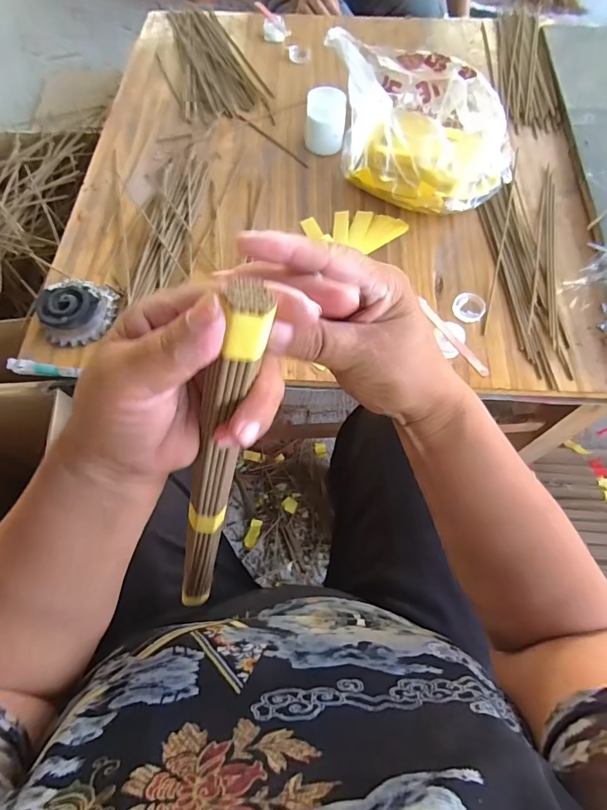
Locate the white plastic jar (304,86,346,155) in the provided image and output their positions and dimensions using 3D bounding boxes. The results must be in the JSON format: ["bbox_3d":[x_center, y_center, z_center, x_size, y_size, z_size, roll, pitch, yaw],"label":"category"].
[{"bbox_3d":[0.031,-0.408,0.611,0.056,0.065,0.060,4,66,2],"label":"white plastic jar"}]

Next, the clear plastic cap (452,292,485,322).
[{"bbox_3d":[0.203,-0.120,0.519,0.038,0.009,0.040,0,66,0],"label":"clear plastic cap"}]

